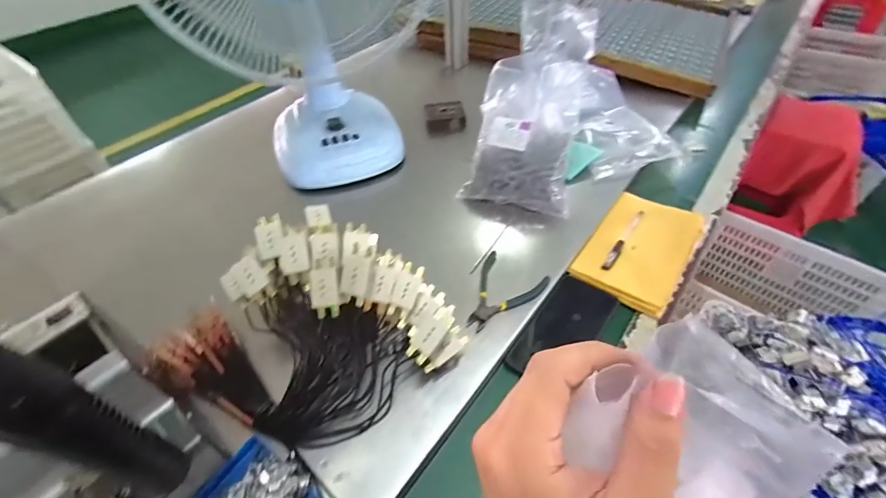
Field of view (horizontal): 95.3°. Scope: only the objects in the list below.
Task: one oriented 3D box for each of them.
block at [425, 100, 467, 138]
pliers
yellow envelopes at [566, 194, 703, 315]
[{"bbox_3d":[0.002,-0.267,0.840,0.083,0.048,0.070,-5,47,-2],"label":"block"},{"bbox_3d":[0.070,0.058,0.525,0.090,0.015,0.119,28,54,25],"label":"pliers"},{"bbox_3d":[0.289,-0.004,0.593,0.130,0.015,0.211,28,54,25],"label":"yellow envelopes"}]

